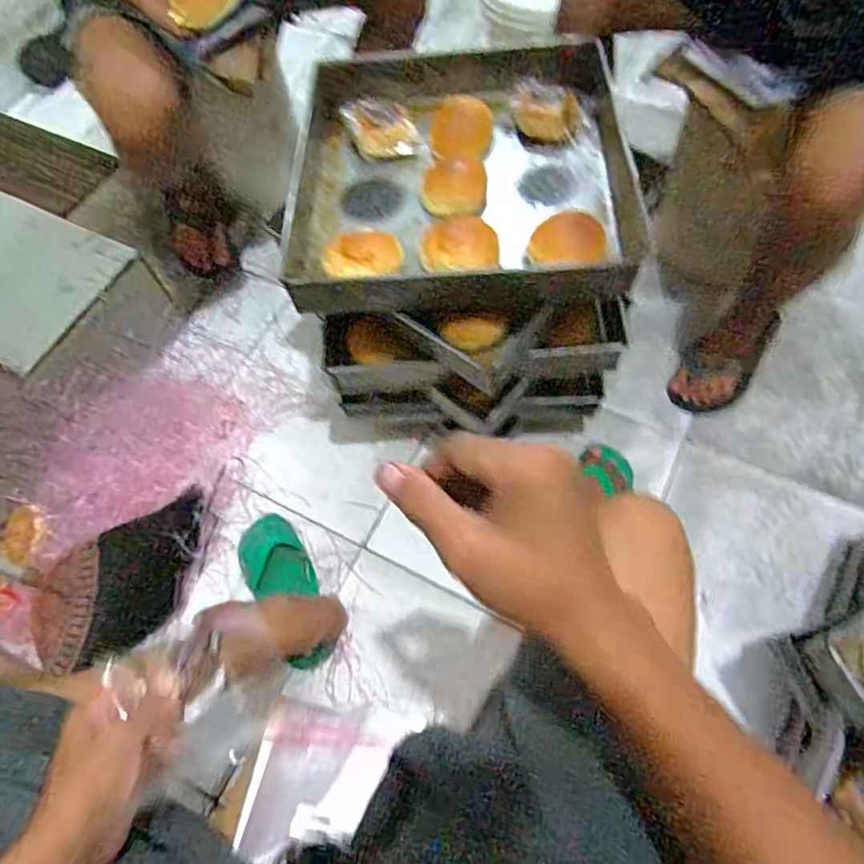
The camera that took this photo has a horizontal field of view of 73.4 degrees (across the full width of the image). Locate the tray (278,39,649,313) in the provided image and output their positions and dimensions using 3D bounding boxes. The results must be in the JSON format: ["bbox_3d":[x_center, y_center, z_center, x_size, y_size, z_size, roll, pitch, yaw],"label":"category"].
[{"bbox_3d":[0.029,-0.370,0.796,0.418,0.087,0.430,-3,64,4],"label":"tray"}]

